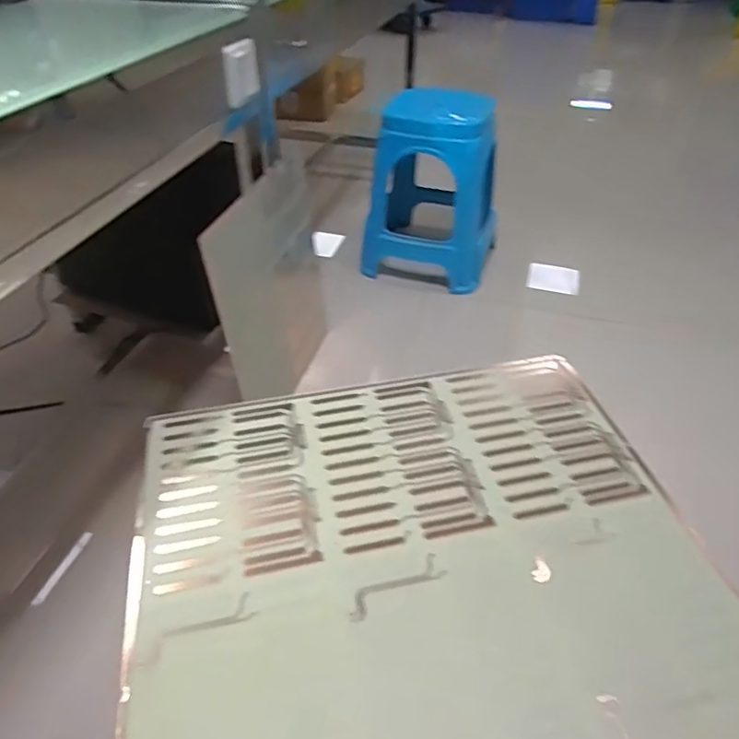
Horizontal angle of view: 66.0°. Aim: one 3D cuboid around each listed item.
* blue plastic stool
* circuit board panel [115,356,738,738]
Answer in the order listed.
[{"bbox_3d":[0.193,-0.525,1.605,0.344,0.453,0.394,13,43,13],"label":"blue plastic stool"},{"bbox_3d":[0.043,0.157,0.494,0.472,0.014,0.430,-8,42,-10],"label":"circuit board panel"}]

